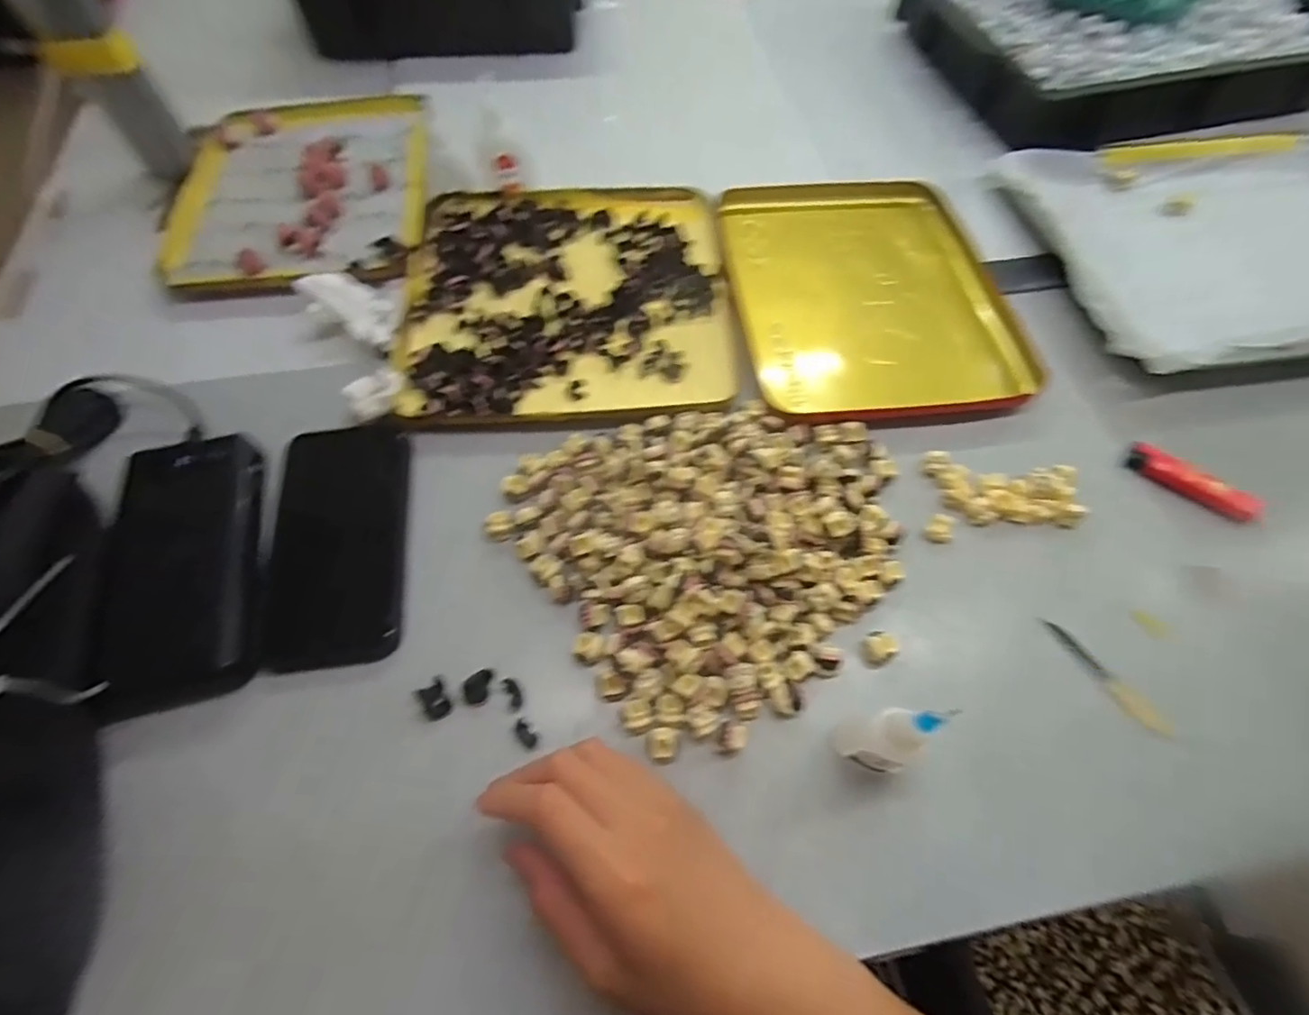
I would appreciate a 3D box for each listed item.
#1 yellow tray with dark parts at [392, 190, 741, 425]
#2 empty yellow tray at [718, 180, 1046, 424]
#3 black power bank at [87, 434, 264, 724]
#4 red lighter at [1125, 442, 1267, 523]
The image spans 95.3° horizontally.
[{"bbox_3d":[-0.067,-0.167,0.457,0.237,0.017,0.238,-5,61,-3],"label":"yellow tray with dark parts"},{"bbox_3d":[0.164,-0.169,0.470,0.196,0.026,0.244,-7,62,-4],"label":"empty yellow tray"},{"bbox_3d":[-0.260,0.029,0.335,0.076,0.025,0.157,-10,62,-5],"label":"black power bank"},{"bbox_3d":[0.348,-0.016,0.383,0.078,0.010,0.016,34,66,17],"label":"red lighter"}]

